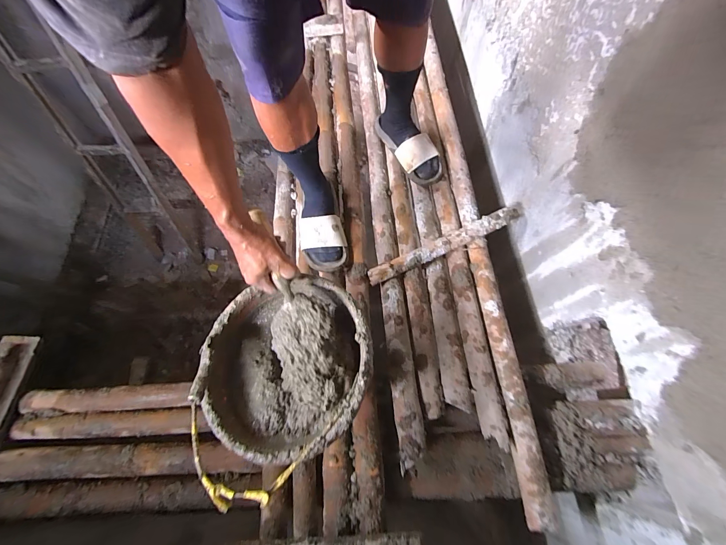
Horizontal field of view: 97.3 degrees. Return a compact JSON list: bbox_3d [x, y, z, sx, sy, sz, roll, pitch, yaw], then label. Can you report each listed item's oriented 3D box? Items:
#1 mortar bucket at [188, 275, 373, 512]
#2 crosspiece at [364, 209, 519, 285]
[{"bbox_3d":[-0.121,0.146,0.506,0.263,0.150,0.269,0,67,0],"label":"mortar bucket"},{"bbox_3d":[0.198,-0.071,0.789,0.406,0.030,0.047,-23,69,-10],"label":"crosspiece"}]

